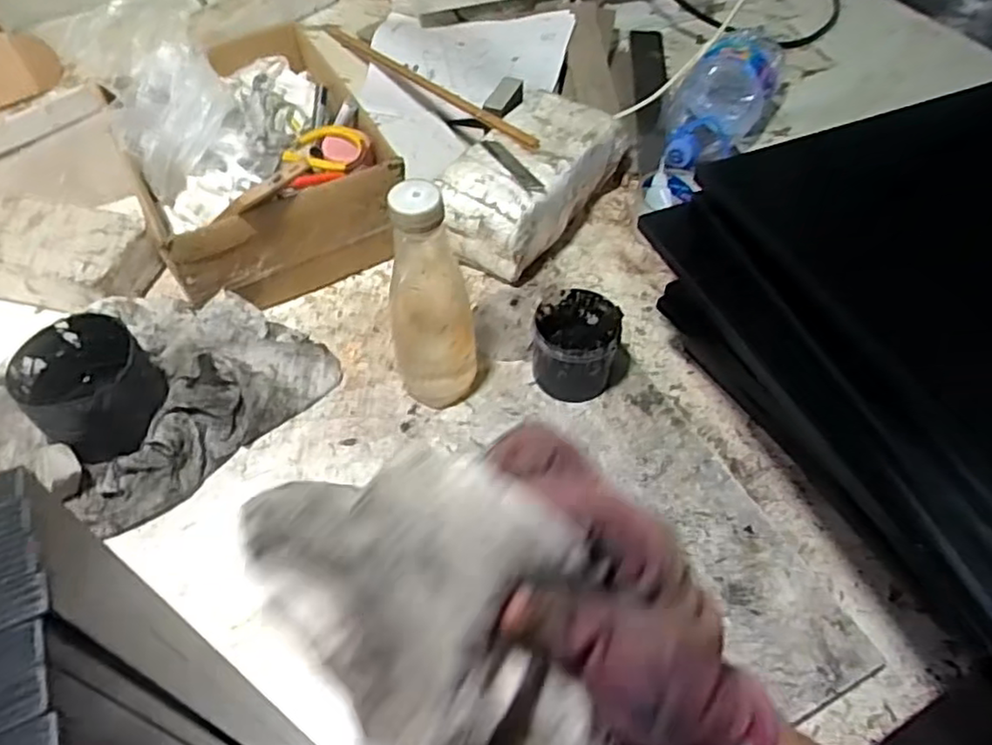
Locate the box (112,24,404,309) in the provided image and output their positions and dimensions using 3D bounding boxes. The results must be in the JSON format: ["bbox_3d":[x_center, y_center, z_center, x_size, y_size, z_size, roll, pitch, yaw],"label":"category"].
[{"bbox_3d":[-0.276,-0.250,0.767,0.254,0.130,0.352,-22,56,-15],"label":"box"}]

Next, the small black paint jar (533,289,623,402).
[{"bbox_3d":[0.074,-0.029,0.641,0.077,0.062,0.087,3,54,3],"label":"small black paint jar"}]

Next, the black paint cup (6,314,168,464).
[{"bbox_3d":[-0.349,0.018,0.605,0.108,0.086,0.105,0,54,0],"label":"black paint cup"}]

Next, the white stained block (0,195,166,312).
[{"bbox_3d":[-0.470,-0.125,0.722,0.199,0.052,0.111,13,55,10],"label":"white stained block"}]

